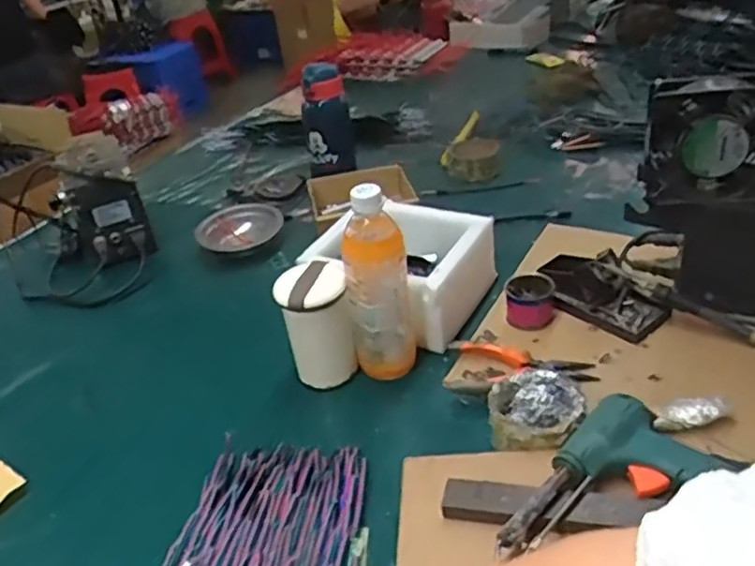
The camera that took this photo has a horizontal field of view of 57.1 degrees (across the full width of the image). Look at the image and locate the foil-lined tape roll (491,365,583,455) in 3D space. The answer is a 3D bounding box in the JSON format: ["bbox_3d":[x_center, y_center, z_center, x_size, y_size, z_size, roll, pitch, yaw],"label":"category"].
[{"bbox_3d":[0.141,0.113,0.621,0.079,0.039,0.084,-6,31,3],"label":"foil-lined tape roll"}]

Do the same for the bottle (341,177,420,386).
[{"bbox_3d":[0.000,-0.002,0.710,0.066,0.205,0.056,-6,31,3],"label":"bottle"}]

